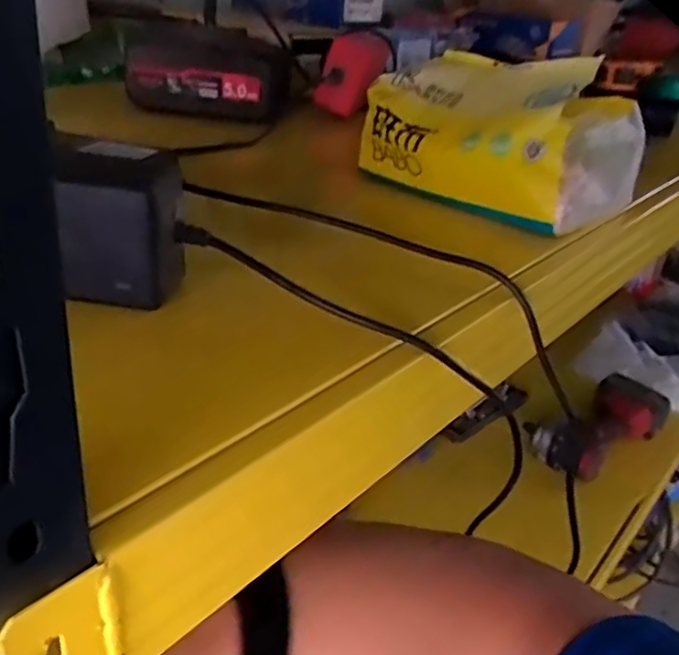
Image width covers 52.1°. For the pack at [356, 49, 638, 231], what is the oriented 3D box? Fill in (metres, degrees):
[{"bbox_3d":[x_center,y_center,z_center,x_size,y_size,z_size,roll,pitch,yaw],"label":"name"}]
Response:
[{"bbox_3d":[0.085,-0.108,0.386,0.138,0.071,0.077,28,36,36],"label":"pack"}]

